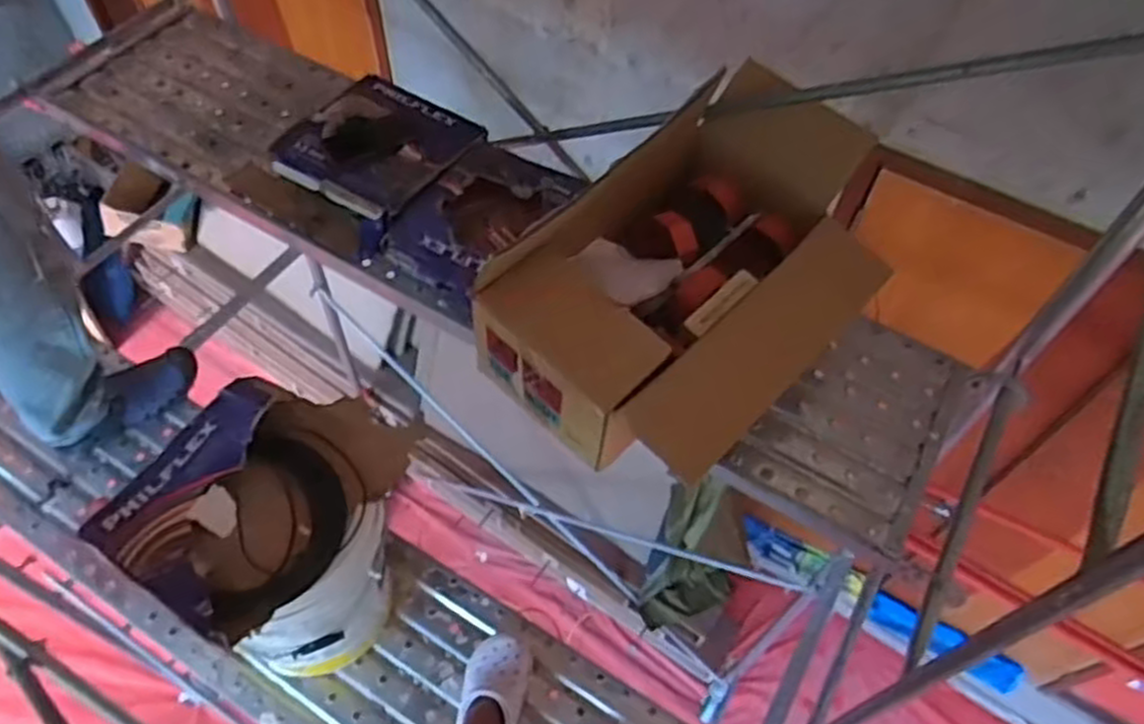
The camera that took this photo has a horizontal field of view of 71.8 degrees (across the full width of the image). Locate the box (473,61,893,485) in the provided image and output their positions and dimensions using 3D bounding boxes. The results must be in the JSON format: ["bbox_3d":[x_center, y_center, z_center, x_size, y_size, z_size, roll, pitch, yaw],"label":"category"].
[{"bbox_3d":[0.172,-0.125,1.113,0.376,0.228,0.554,38,63,20],"label":"box"}]

